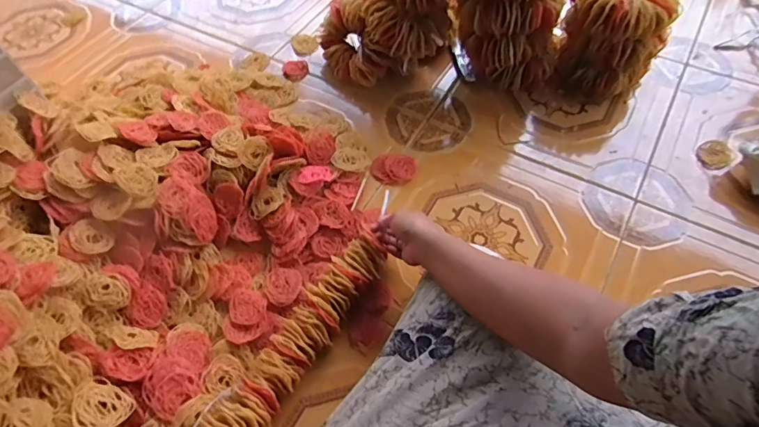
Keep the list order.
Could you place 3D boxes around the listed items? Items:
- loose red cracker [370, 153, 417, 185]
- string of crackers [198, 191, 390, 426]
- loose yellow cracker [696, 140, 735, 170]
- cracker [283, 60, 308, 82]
[{"bbox_3d":[0.025,-0.081,0.838,0.084,0.021,0.057,-2,57,2],"label":"loose red cracker"},{"bbox_3d":[-0.103,0.153,0.644,0.085,0.066,0.399,28,62,20],"label":"string of crackers"},{"bbox_3d":[0.601,-0.109,0.826,0.054,0.012,0.066,-2,56,18],"label":"loose yellow cracker"},{"bbox_3d":[-0.185,-0.317,1.011,0.057,0.012,0.071,-11,57,-4],"label":"cracker"}]

